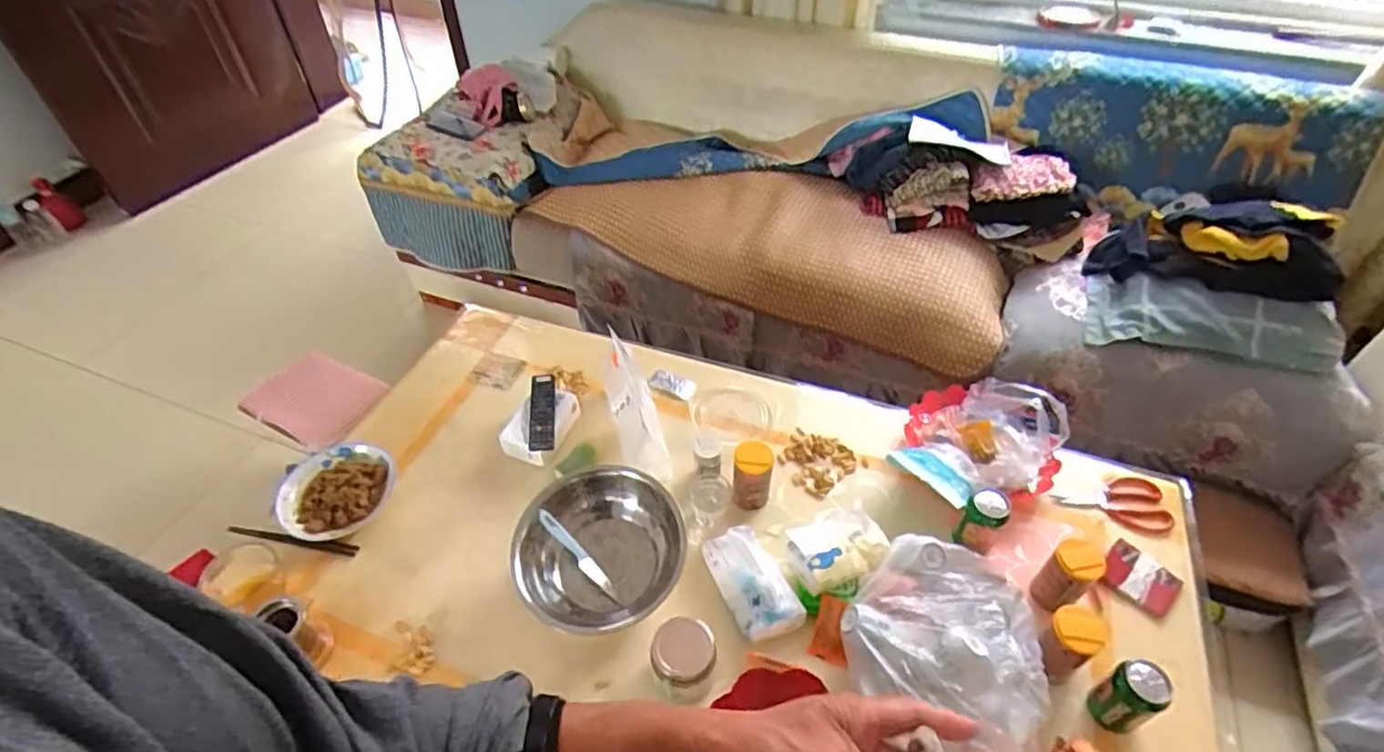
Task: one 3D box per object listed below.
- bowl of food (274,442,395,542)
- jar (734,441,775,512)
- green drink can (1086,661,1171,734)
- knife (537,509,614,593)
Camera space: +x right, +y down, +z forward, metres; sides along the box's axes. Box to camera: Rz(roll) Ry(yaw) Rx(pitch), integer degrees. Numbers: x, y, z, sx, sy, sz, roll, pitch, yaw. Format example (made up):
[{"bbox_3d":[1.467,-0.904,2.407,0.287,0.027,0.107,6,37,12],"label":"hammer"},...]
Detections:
[{"bbox_3d":[-0.613,0.196,1.159,0.183,0.043,0.189,10,48,10],"label":"bowl of food"},{"bbox_3d":[0.103,0.174,1.138,0.065,0.126,0.064,1,47,2],"label":"jar"},{"bbox_3d":[0.577,0.424,0.881,0.065,0.102,0.063,0,47,0],"label":"green drink can"},{"bbox_3d":[-0.181,0.271,1.036,0.164,0.015,0.022,48,59,4],"label":"knife"}]

